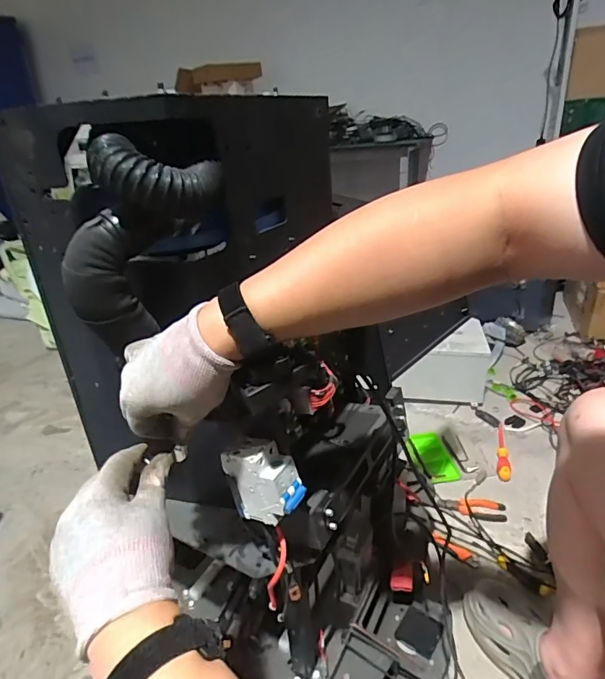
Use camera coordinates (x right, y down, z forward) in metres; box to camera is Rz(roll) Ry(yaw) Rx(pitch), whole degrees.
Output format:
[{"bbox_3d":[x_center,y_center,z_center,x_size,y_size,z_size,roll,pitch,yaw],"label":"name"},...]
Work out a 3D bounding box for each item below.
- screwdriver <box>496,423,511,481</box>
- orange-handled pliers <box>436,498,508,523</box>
[{"bbox_3d":[0.560,0.301,1.272,0.032,0.025,0.259,5,27,18],"label":"screwdriver"},{"bbox_3d":[0.407,0.403,1.091,0.156,0.021,0.056,2,26,12],"label":"orange-handled pliers"}]

